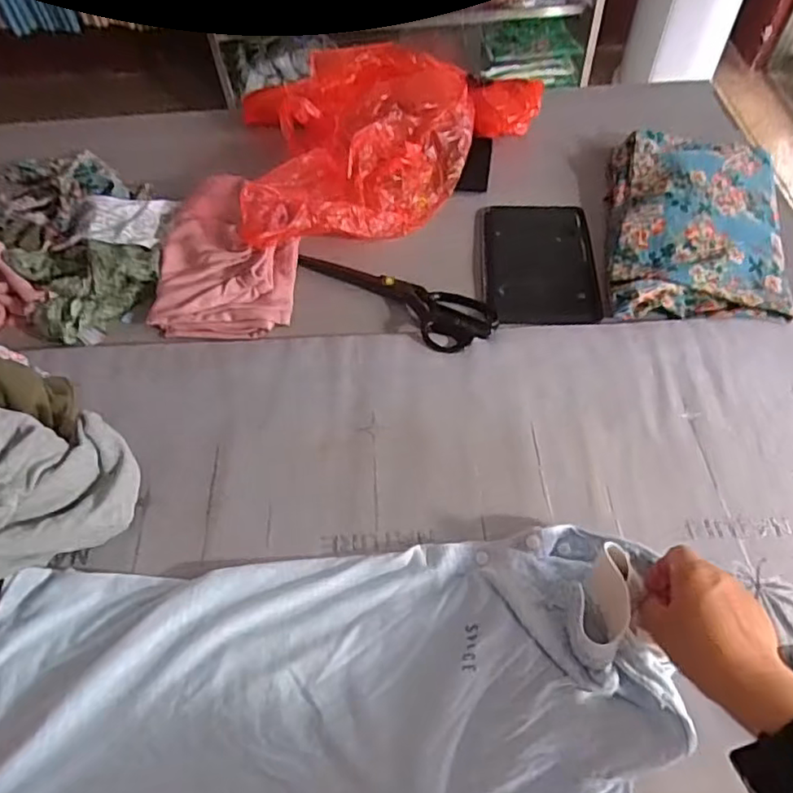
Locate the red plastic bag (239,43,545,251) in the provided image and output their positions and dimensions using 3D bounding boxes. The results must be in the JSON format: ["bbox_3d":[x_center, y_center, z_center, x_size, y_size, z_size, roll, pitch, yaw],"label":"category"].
[{"bbox_3d":[-0.016,-0.390,0.901,0.471,0.105,0.359,-17,55,-12],"label":"red plastic bag"}]

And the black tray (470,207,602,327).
[{"bbox_3d":[0.184,-0.180,0.808,0.155,0.010,0.230,2,54,3],"label":"black tray"}]

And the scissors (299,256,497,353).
[{"bbox_3d":[0.000,-0.137,0.769,0.272,0.011,0.099,33,61,23],"label":"scissors"}]

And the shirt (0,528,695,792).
[{"bbox_3d":[-0.082,0.257,0.476,0.568,0.029,0.316,2,57,7],"label":"shirt"}]

